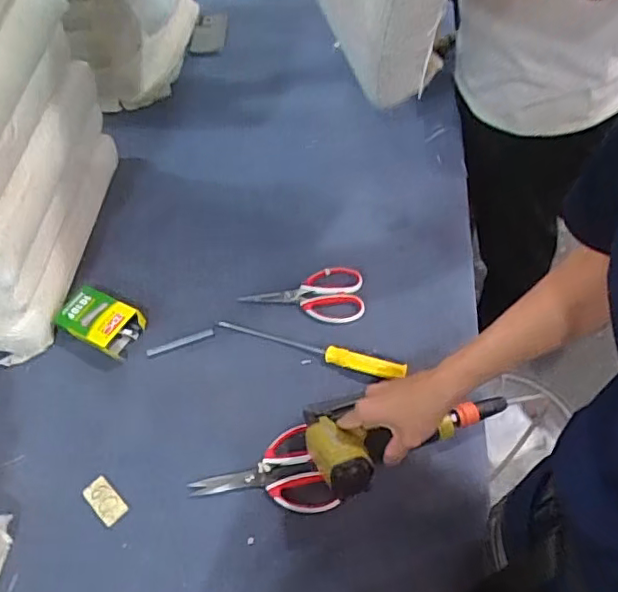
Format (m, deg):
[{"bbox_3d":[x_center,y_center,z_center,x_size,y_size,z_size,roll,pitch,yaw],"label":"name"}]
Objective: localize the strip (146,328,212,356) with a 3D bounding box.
[{"bbox_3d":[-0.193,0.070,0.857,0.101,0.006,0.014,-19,55,-10],"label":"strip"}]

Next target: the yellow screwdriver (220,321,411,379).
[{"bbox_3d":[-0.003,0.072,0.820,0.284,0.023,0.024,15,56,15],"label":"yellow screwdriver"}]

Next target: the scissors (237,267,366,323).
[{"bbox_3d":[-0.010,0.000,0.891,0.189,0.013,0.097,-3,54,2],"label":"scissors"}]

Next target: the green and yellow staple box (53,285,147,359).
[{"bbox_3d":[-0.319,0.036,0.868,0.131,0.035,0.082,22,58,19],"label":"green and yellow staple box"}]

